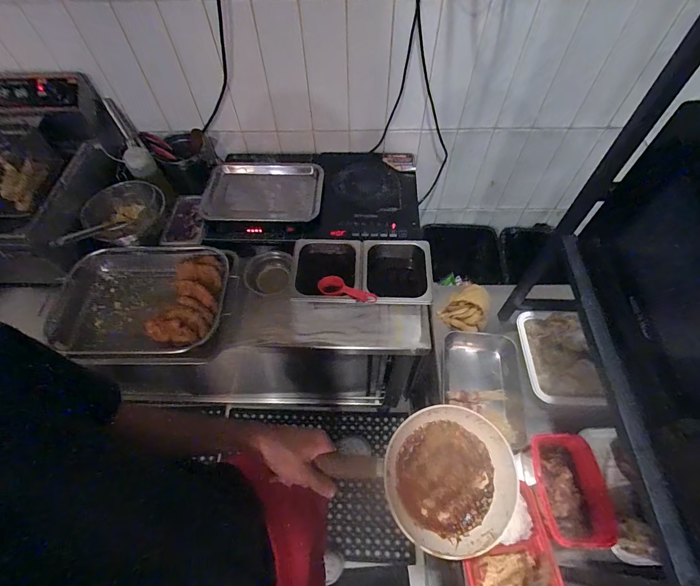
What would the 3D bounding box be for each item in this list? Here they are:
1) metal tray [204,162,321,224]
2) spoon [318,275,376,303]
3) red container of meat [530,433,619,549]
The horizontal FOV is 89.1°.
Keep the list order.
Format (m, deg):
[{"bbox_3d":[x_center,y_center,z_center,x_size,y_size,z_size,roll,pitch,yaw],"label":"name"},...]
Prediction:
[{"bbox_3d":[-0.240,-0.280,0.971,0.324,0.040,0.199,6,58,5],"label":"metal tray"},{"bbox_3d":[-0.009,-0.005,0.810,0.155,0.028,0.051,18,57,42],"label":"spoon"},{"bbox_3d":[0.370,0.335,0.611,0.115,0.072,0.164,-3,58,-1],"label":"red container of meat"}]

